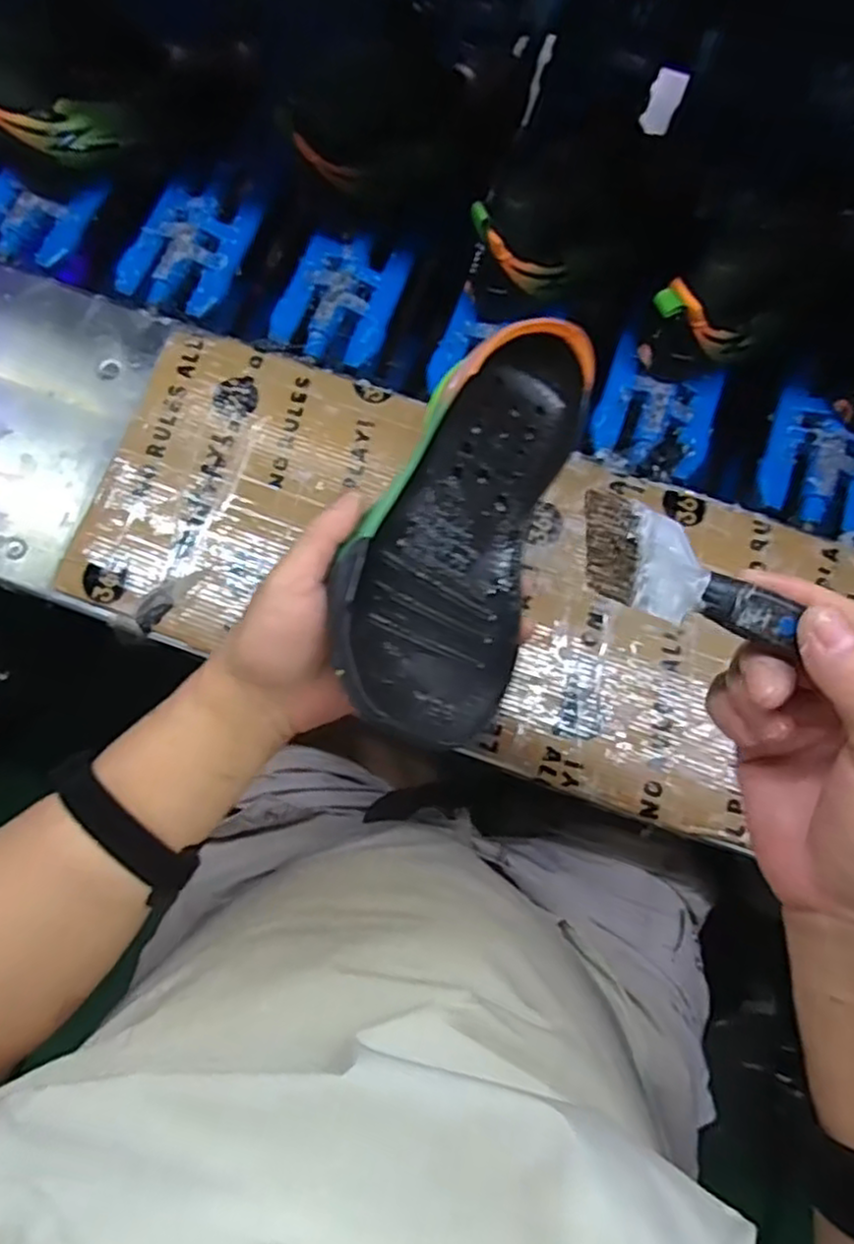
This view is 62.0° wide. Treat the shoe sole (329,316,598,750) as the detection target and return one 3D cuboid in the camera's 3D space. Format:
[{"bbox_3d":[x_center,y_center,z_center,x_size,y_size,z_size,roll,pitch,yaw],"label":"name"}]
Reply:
[{"bbox_3d":[0.022,-0.054,0.369,0.087,0.042,0.237,20,69,5],"label":"shoe sole"}]

